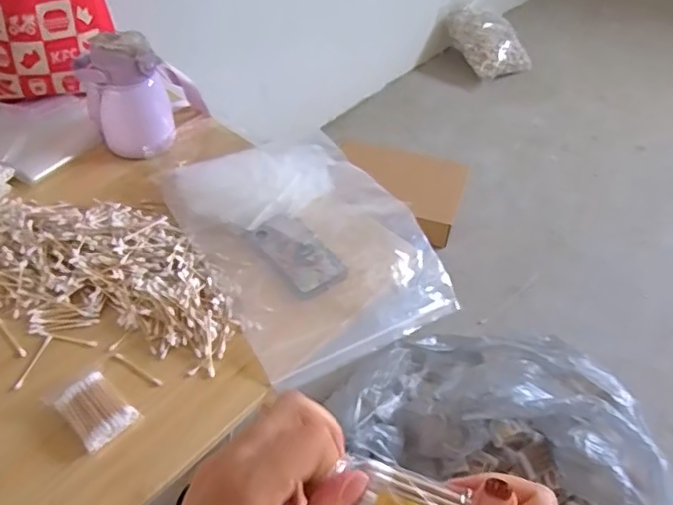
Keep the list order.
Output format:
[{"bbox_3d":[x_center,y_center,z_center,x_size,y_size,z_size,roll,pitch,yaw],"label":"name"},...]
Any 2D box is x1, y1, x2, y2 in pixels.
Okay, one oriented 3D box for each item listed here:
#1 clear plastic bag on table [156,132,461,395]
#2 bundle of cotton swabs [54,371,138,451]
[{"bbox_3d":[-0.039,-0.020,0.805,0.278,0.078,0.364,-23,51,-22],"label":"clear plastic bag on table"},{"bbox_3d":[-0.249,0.165,0.621,0.072,0.022,0.054,35,54,27],"label":"bundle of cotton swabs"}]

